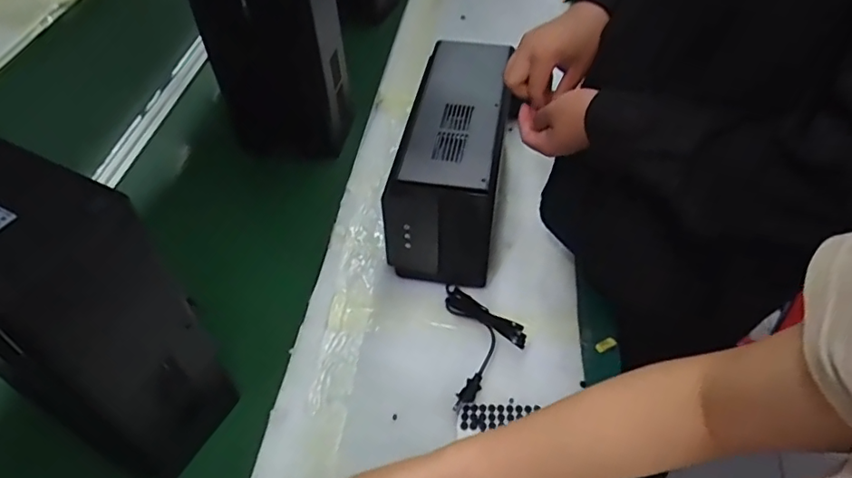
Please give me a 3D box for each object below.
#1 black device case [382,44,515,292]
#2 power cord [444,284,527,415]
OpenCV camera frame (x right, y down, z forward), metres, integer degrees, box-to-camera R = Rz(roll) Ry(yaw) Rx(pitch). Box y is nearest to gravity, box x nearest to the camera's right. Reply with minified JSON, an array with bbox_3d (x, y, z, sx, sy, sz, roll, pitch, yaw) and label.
[{"bbox_3d":[0.044,-0.122,0.858,0.141,0.214,0.329,7,47,8],"label":"black device case"},{"bbox_3d":[0.077,0.121,0.744,0.091,0.055,0.186,-3,48,-2],"label":"power cord"}]

